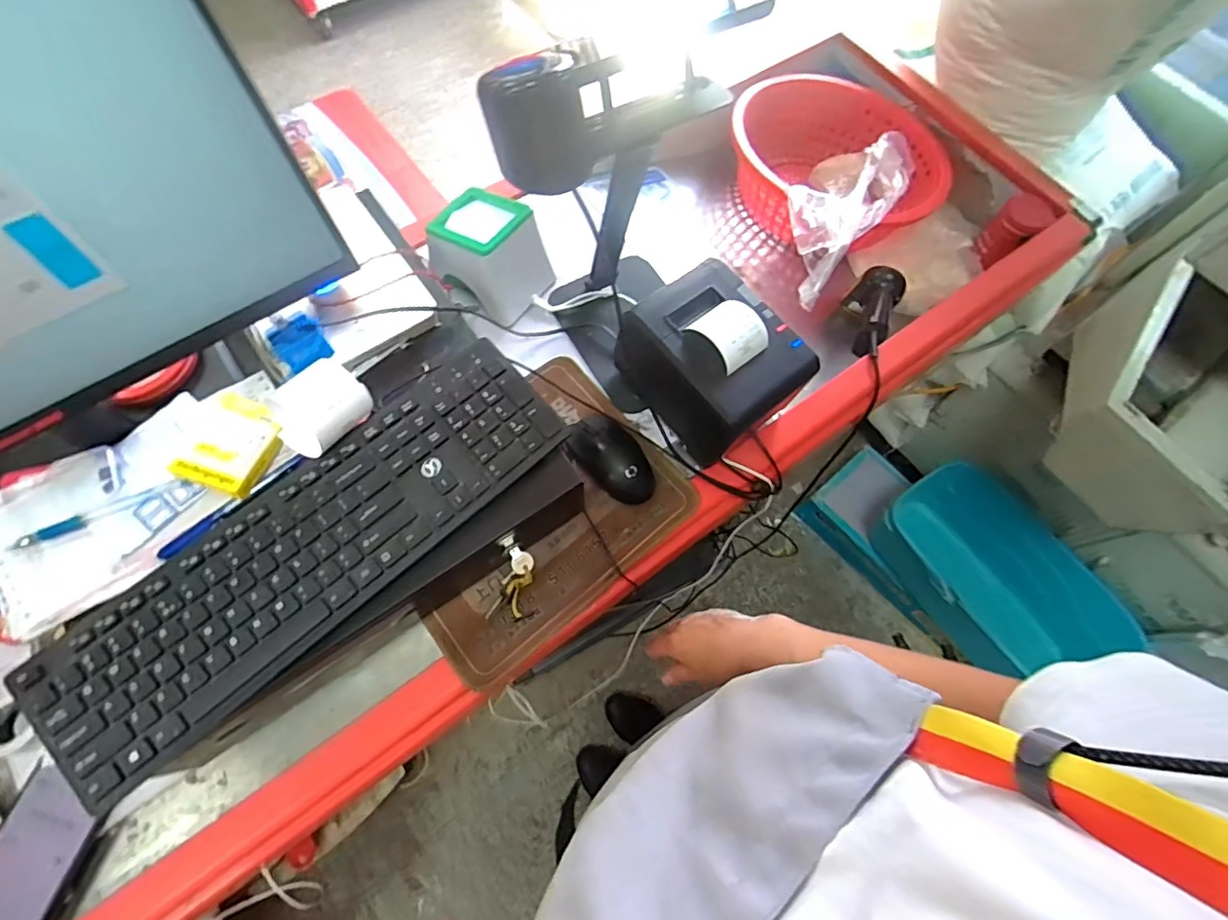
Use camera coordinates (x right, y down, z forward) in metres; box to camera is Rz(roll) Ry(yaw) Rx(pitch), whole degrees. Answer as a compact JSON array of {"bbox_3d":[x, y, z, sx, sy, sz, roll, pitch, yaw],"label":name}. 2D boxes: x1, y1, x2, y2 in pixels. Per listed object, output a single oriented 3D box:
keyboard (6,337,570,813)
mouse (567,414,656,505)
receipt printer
[{"bbox_3d":[-0.238,0.063,0.453,0.426,0.017,0.121,-40,76,-16],"label":"keyboard"},{"bbox_3d":[0.001,-0.003,0.603,0.057,0.029,0.106,-42,76,-16],"label":"mouse"},{"bbox_3d":[0.105,-0.108,0.587,0.130,0.128,0.167,-38,75,-16],"label":"receipt printer"}]

